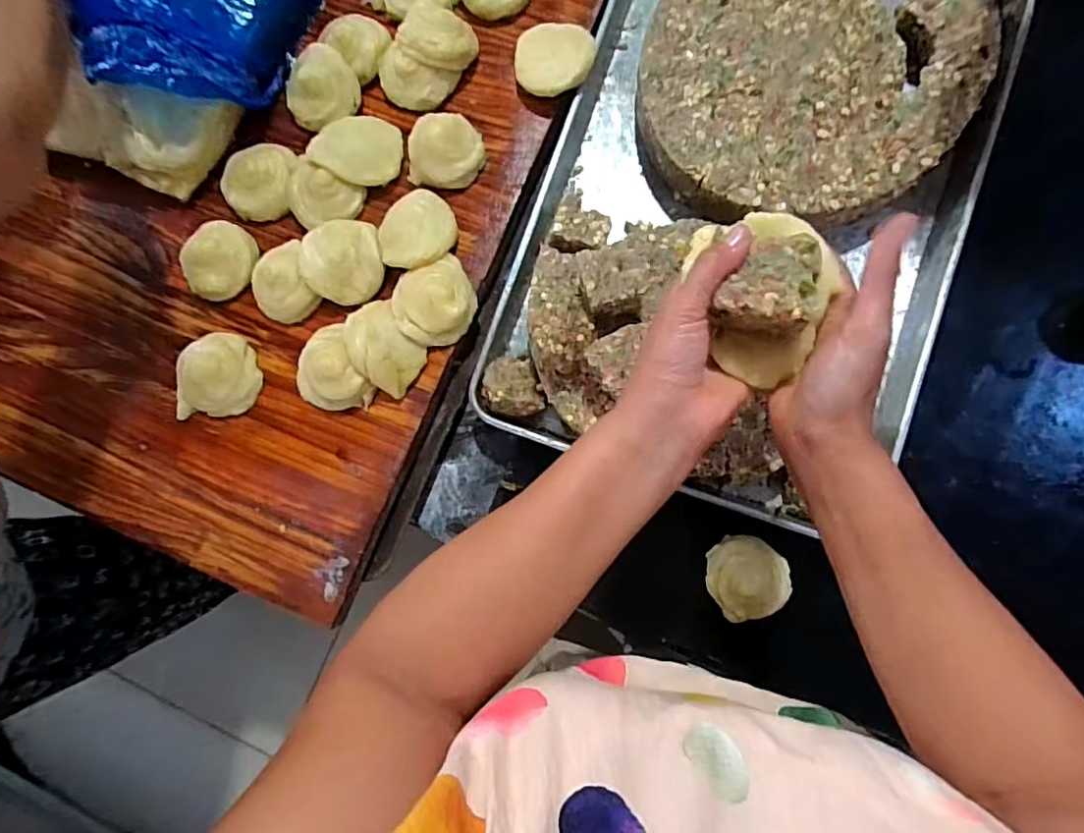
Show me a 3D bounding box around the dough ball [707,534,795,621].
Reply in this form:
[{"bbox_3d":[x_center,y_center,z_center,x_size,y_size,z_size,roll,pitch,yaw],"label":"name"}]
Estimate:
[{"bbox_3d":[0.200,0.156,0.557,0.075,0.048,0.076,0,84,4],"label":"dough ball"}]

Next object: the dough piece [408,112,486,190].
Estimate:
[{"bbox_3d":[-0.099,-0.277,0.587,0.076,0.036,0.071,0,84,4],"label":"dough piece"}]

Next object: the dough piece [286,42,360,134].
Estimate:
[{"bbox_3d":[-0.236,-0.351,0.600,0.076,0.033,0.072,0,84,4],"label":"dough piece"}]

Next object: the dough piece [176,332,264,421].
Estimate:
[{"bbox_3d":[-0.338,-0.043,0.587,0.085,0.031,0.084,-2,84,4],"label":"dough piece"}]

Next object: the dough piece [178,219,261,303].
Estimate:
[{"bbox_3d":[-0.337,-0.162,0.598,0.079,0.026,0.070,-44,83,-1],"label":"dough piece"}]

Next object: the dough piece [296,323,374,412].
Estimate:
[{"bbox_3d":[-0.214,-0.043,0.569,0.070,0.030,0.089,-28,83,1],"label":"dough piece"}]

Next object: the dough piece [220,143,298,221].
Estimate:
[{"bbox_3d":[-0.302,-0.249,0.607,0.080,0.024,0.079,0,84,4],"label":"dough piece"}]

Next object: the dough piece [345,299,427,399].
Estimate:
[{"bbox_3d":[-0.159,-0.070,0.565,0.060,0.021,0.094,-39,83,0],"label":"dough piece"}]

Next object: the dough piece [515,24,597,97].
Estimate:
[{"bbox_3d":[0.011,-0.362,0.588,0.080,0.032,0.071,16,87,4],"label":"dough piece"}]

